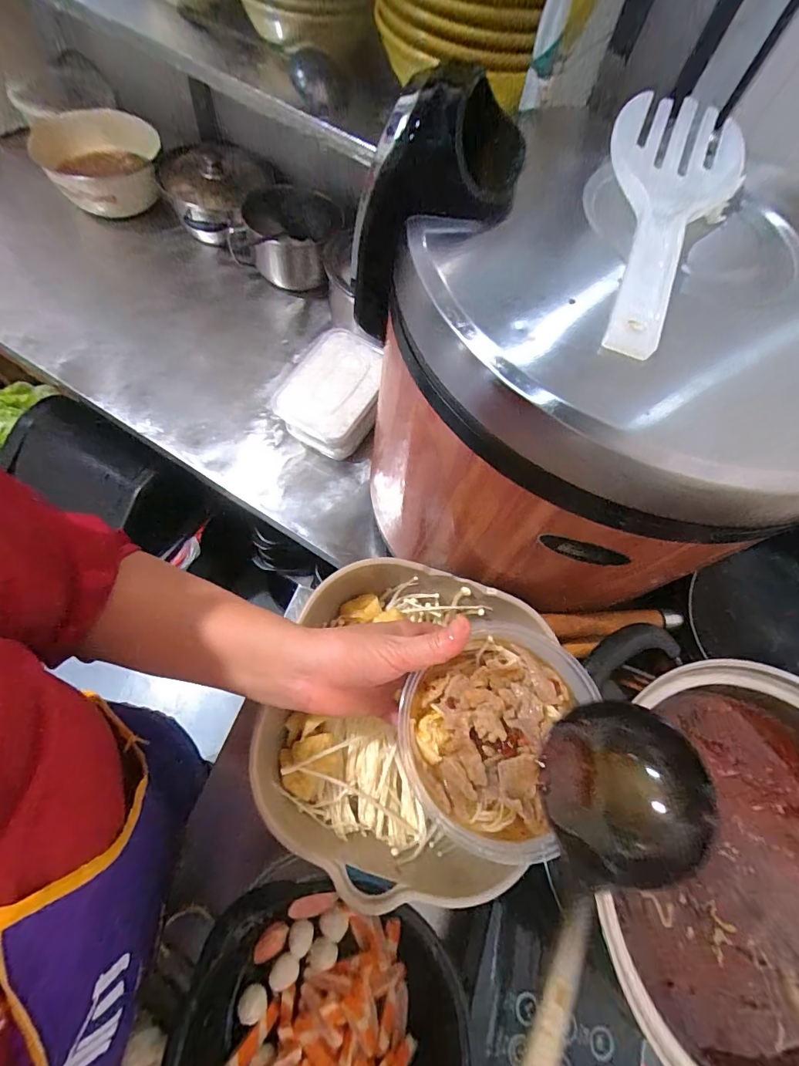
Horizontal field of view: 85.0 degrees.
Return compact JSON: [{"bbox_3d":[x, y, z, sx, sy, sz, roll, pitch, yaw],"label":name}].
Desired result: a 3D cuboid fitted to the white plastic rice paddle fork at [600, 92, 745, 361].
[{"bbox_3d":[0.170,-0.207,0.280,0.084,0.022,0.256,20,65,6],"label":"white plastic rice paddle fork"}]

